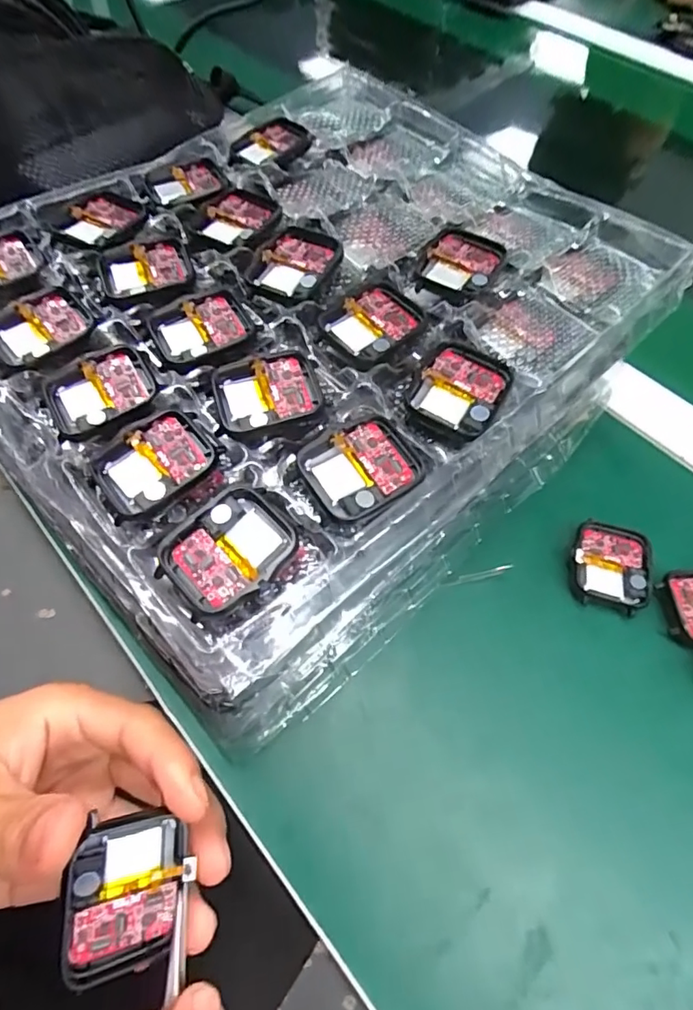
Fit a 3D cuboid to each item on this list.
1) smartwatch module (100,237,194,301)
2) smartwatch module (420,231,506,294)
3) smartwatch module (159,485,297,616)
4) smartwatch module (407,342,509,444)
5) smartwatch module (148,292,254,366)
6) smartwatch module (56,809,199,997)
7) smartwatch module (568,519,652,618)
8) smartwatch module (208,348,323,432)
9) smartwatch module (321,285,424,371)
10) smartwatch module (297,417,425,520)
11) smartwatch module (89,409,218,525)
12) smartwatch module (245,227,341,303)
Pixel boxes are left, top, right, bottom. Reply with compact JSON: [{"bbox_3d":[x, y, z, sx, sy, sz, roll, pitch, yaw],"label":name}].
[{"bbox_3d":[-0.097,-0.114,0.249,0.042,0.009,0.036,-21,63,-12],"label":"smartwatch module"},{"bbox_3d":[0.056,-0.119,0.250,0.034,0.006,0.043,24,63,13],"label":"smartwatch module"},{"bbox_3d":[-0.042,0.016,0.183,0.044,0.007,0.036,-38,68,-20],"label":"smartwatch module"},{"bbox_3d":[0.048,-0.048,0.217,0.035,0.008,0.044,27,64,14],"label":"smartwatch module"},{"bbox_3d":[-0.065,-0.081,0.234,0.042,0.007,0.034,-32,65,-17],"label":"smartwatch module"},{"bbox_3d":[-0.069,0.121,0.160,0.035,0.006,0.046,4,81,-35],"label":"smartwatch module"},{"bbox_3d":[0.135,0.032,0.265,0.039,0.013,0.044,13,61,7],"label":"smartwatch module"},{"bbox_3d":[-0.033,-0.047,0.215,0.043,0.006,0.037,-11,61,-7],"label":"smartwatch module"},{"bbox_3d":[0.011,-0.081,0.231,0.036,0.005,0.043,38,67,19],"label":"smartwatch module"},{"bbox_3d":[0.007,-0.014,0.199,0.043,0.008,0.036,-26,64,-14],"label":"smartwatch module"},{"bbox_3d":[-0.076,-0.016,0.202,0.043,0.010,0.034,-32,66,-17],"label":"smartwatch module"},{"bbox_3d":[-0.025,-0.115,0.247,0.036,0.009,0.044,27,64,14],"label":"smartwatch module"}]

